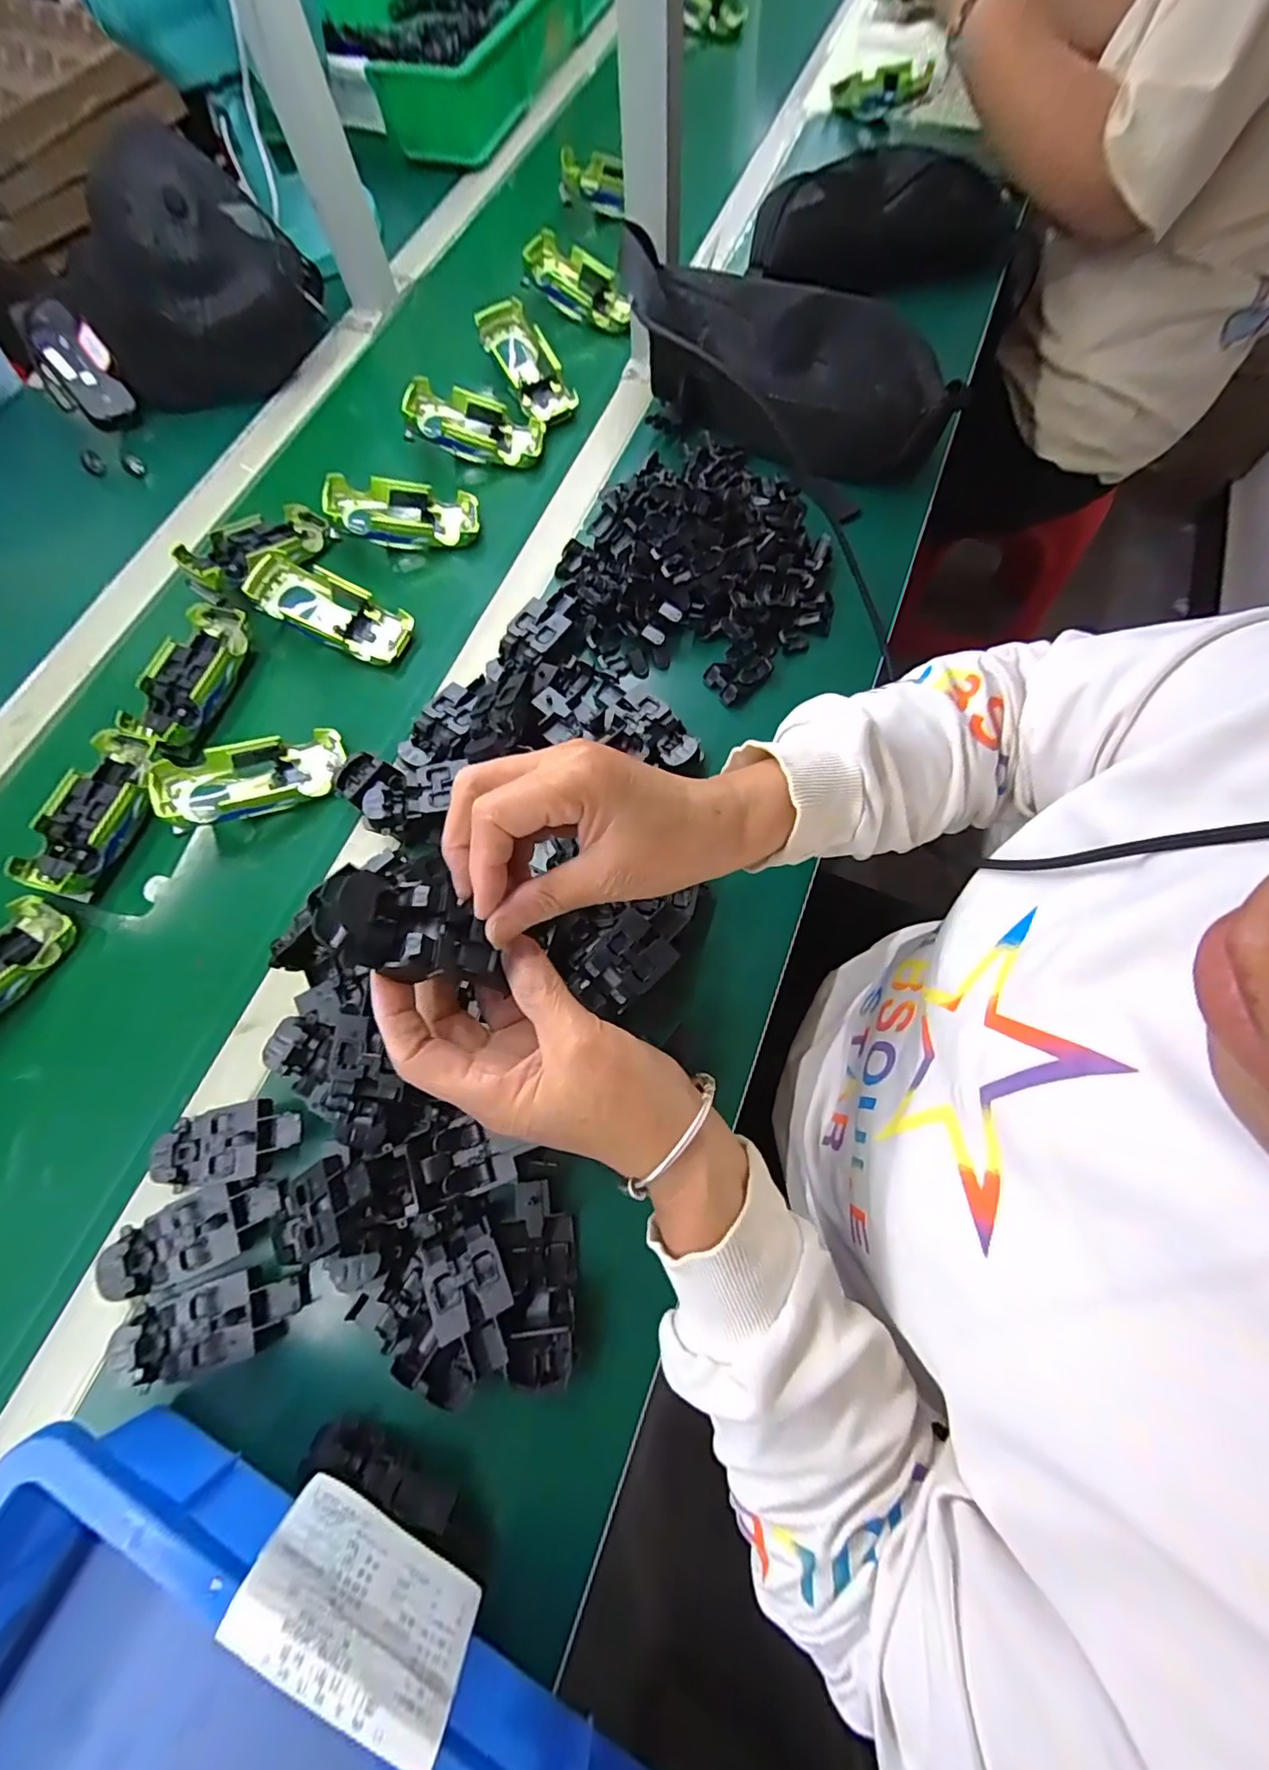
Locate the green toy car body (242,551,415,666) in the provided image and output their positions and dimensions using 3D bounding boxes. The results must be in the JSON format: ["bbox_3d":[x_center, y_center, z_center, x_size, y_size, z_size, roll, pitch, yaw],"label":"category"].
[{"bbox_3d":[-0.262,-0.236,0.496,0.131,0.033,0.054,25,72,-4],"label":"green toy car body"}]

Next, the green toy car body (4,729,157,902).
[{"bbox_3d":[-0.414,-0.054,0.443,0.058,0.034,0.131,16,71,9],"label":"green toy car body"}]

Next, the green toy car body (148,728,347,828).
[{"bbox_3d":[-0.296,-0.081,0.445,0.131,0.031,0.056,-20,69,-19],"label":"green toy car body"}]

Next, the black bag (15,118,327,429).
[{"bbox_3d":[-0.470,-0.590,0.564,0.277,0.143,0.144,-18,70,-4],"label":"black bag"}]

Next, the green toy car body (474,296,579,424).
[{"bbox_3d":[-0.111,-0.541,0.592,0.051,0.037,0.141,-32,85,-9],"label":"green toy car body"}]

